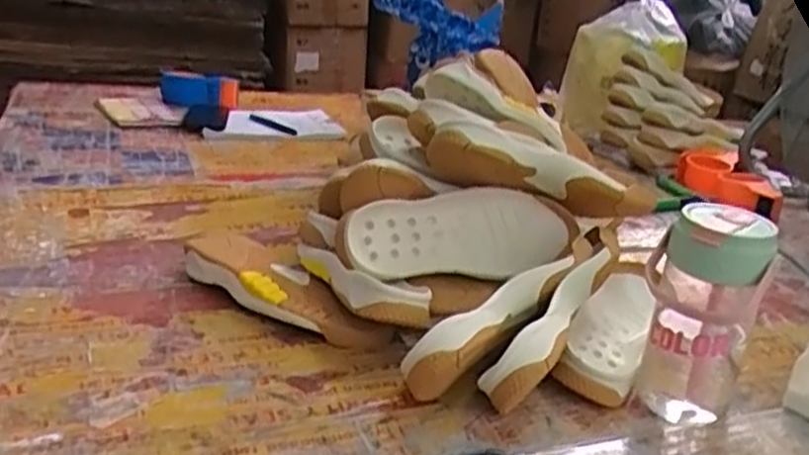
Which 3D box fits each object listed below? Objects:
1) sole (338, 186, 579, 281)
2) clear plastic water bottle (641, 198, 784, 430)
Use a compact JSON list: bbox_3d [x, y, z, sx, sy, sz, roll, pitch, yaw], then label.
[{"bbox_3d":[0.066,0.006,0.811,0.267,0.097,0.048,1,10,-17],"label":"sole"},{"bbox_3d":[0.255,0.081,0.679,0.086,0.191,0.078,13,24,22],"label":"clear plastic water bottle"}]

